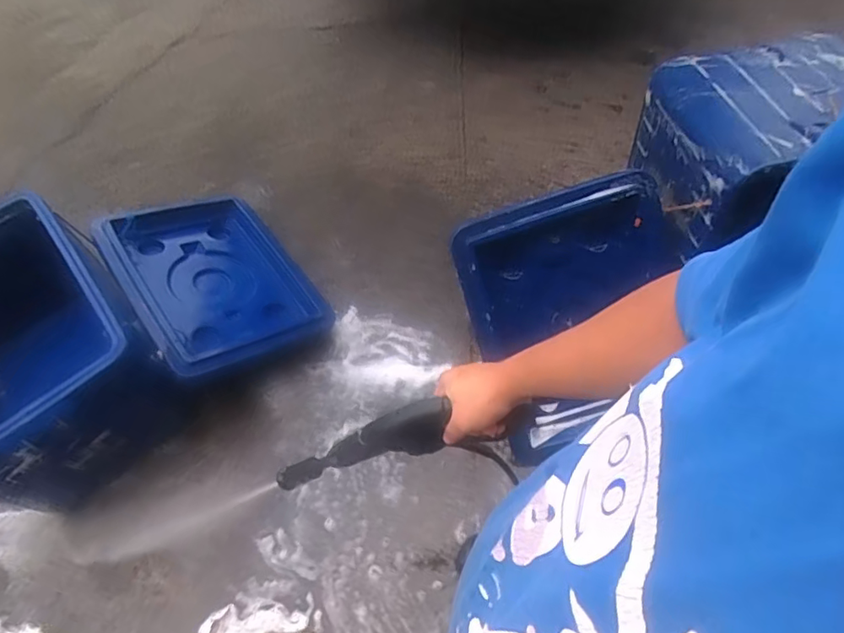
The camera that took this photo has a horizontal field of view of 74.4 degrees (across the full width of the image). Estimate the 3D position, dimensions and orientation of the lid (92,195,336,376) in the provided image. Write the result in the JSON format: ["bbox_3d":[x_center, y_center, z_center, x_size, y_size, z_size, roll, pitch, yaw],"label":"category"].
[{"bbox_3d":[-0.607,-0.121,1.634,0.509,0.078,0.612,-22,62,-37],"label":"lid"}]

